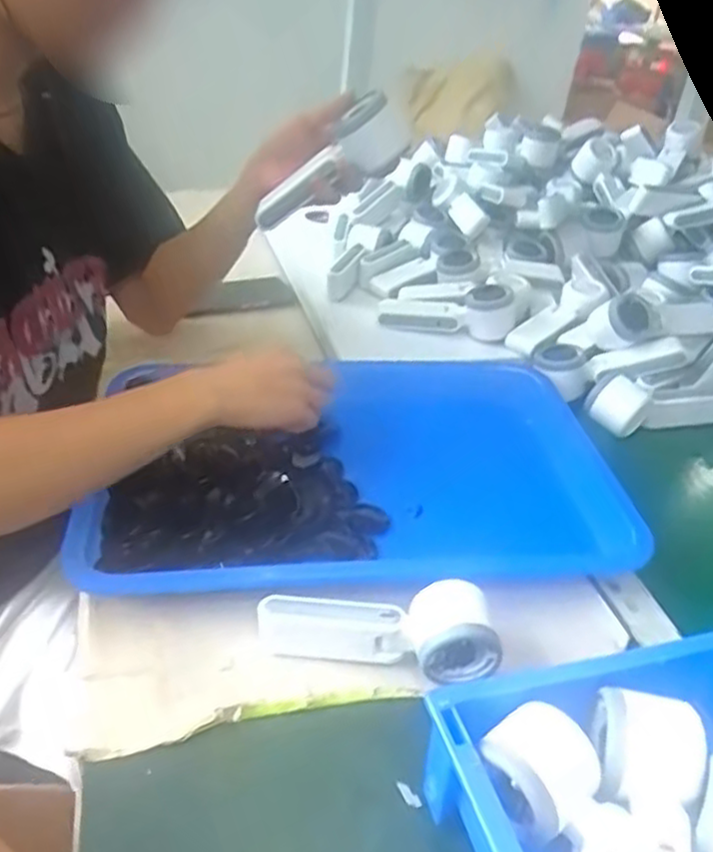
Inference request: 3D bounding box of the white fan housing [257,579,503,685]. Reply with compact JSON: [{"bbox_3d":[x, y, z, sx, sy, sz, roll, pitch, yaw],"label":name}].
[{"bbox_3d":[0.016,0.145,0.532,0.169,0.057,0.059,10,33,4],"label":"white fan housing"}]

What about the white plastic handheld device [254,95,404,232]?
[{"bbox_3d":[-0.028,-0.229,0.658,0.161,0.060,0.039,-31,26,23],"label":"white plastic handheld device"}]

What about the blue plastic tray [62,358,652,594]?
[{"bbox_3d":[-0.003,0.037,0.694,0.476,0.048,0.313,0,34,-12],"label":"blue plastic tray"}]

